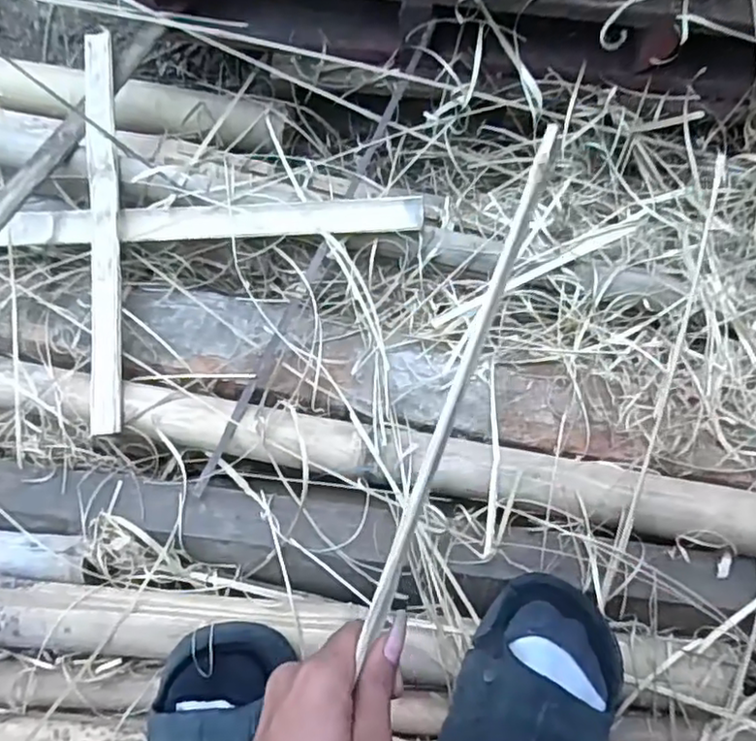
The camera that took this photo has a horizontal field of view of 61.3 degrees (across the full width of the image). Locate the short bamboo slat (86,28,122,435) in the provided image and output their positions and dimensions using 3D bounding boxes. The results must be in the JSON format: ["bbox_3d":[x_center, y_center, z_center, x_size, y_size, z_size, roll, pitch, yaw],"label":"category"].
[{"bbox_3d":[-0.278,-0.157,0.646,0.029,0.013,0.448,-7,74,-5],"label":"short bamboo slat"}]

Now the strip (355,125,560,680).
[{"bbox_3d":[0.051,-0.003,0.362,0.011,0.012,0.312,21,78,2],"label":"strip"}]

